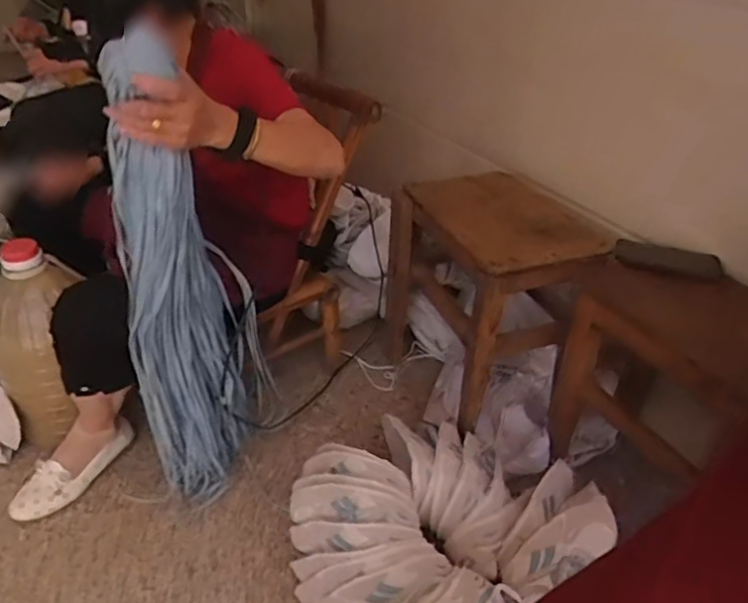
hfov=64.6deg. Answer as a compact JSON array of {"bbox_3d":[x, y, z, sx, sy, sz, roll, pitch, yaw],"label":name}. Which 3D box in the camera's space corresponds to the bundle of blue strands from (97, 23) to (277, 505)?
[{"bbox_3d":[-0.284,-0.015,0.948,0.139,0.724,0.238,1,34,-1],"label":"bundle of blue strands"}]

